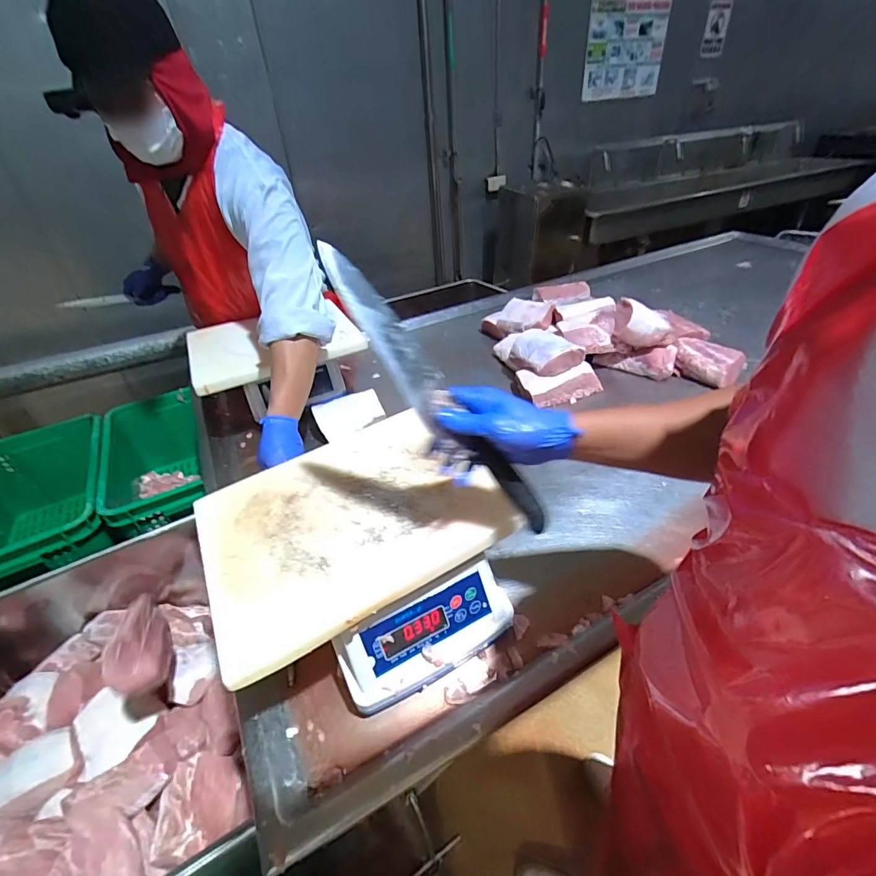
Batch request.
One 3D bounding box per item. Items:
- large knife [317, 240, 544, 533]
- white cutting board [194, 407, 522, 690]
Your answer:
[{"bbox_3d":[-0.001,-0.040,0.451,0.021,0.356,0.043,-27,16,48],"label":"large knife"},{"bbox_3d":[-0.128,0.093,0.581,0.351,0.026,0.305,-24,41,-21],"label":"white cutting board"}]

